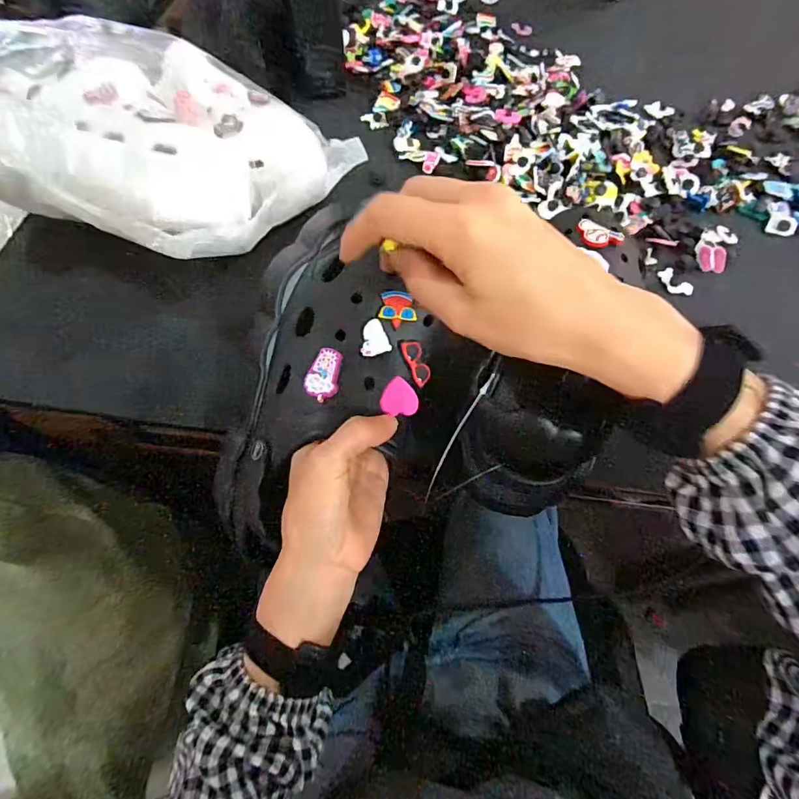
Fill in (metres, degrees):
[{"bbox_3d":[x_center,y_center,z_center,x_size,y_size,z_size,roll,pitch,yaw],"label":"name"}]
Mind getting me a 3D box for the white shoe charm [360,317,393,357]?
[{"bbox_3d":[-0.018,-0.039,0.303,0.019,0.004,0.022,-27,99,-9],"label":"white shoe charm"}]

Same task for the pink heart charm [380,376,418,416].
[{"bbox_3d":[0.000,-0.002,0.310,0.027,0.009,0.023,14,81,-28],"label":"pink heart charm"}]

